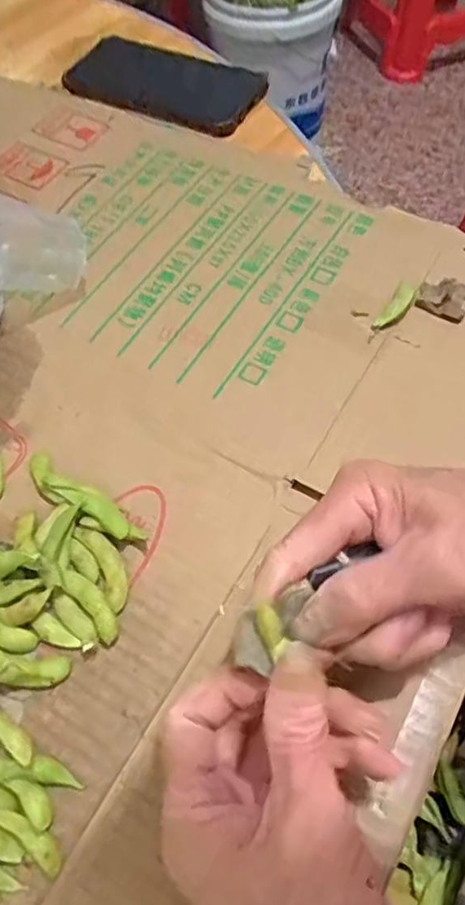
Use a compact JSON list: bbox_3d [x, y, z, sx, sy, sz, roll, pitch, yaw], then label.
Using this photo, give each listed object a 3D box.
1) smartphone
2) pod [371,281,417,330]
[{"bbox_3d":[-0.058,-0.317,0.545,0.166,0.015,0.080,25,64,16],"label":"smartphone"},{"bbox_3d":[0.105,-0.092,0.406,0.013,0.006,0.044,30,65,18],"label":"pod"}]

